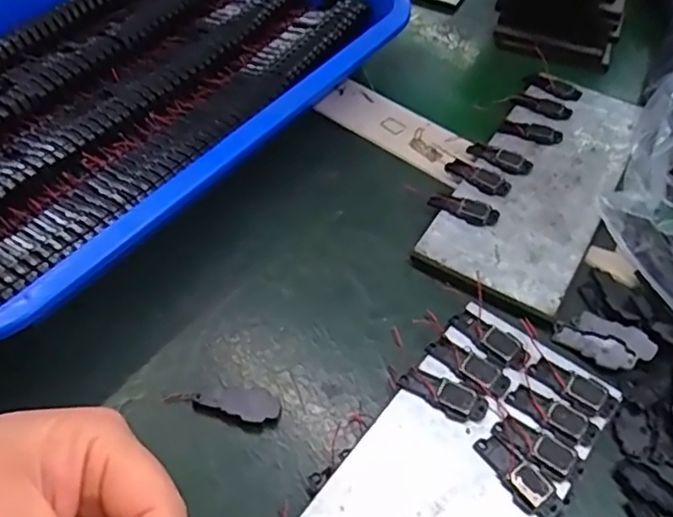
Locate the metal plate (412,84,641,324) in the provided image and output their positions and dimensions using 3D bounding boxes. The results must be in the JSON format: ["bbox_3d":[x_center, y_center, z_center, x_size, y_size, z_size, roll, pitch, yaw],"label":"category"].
[{"bbox_3d":[0.123,-0.048,0.378,0.077,0.009,0.195,27,58,18],"label":"metal plate"}]

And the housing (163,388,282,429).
[{"bbox_3d":[-0.051,0.066,0.293,0.051,0.004,0.017,11,54,7],"label":"housing"}]

